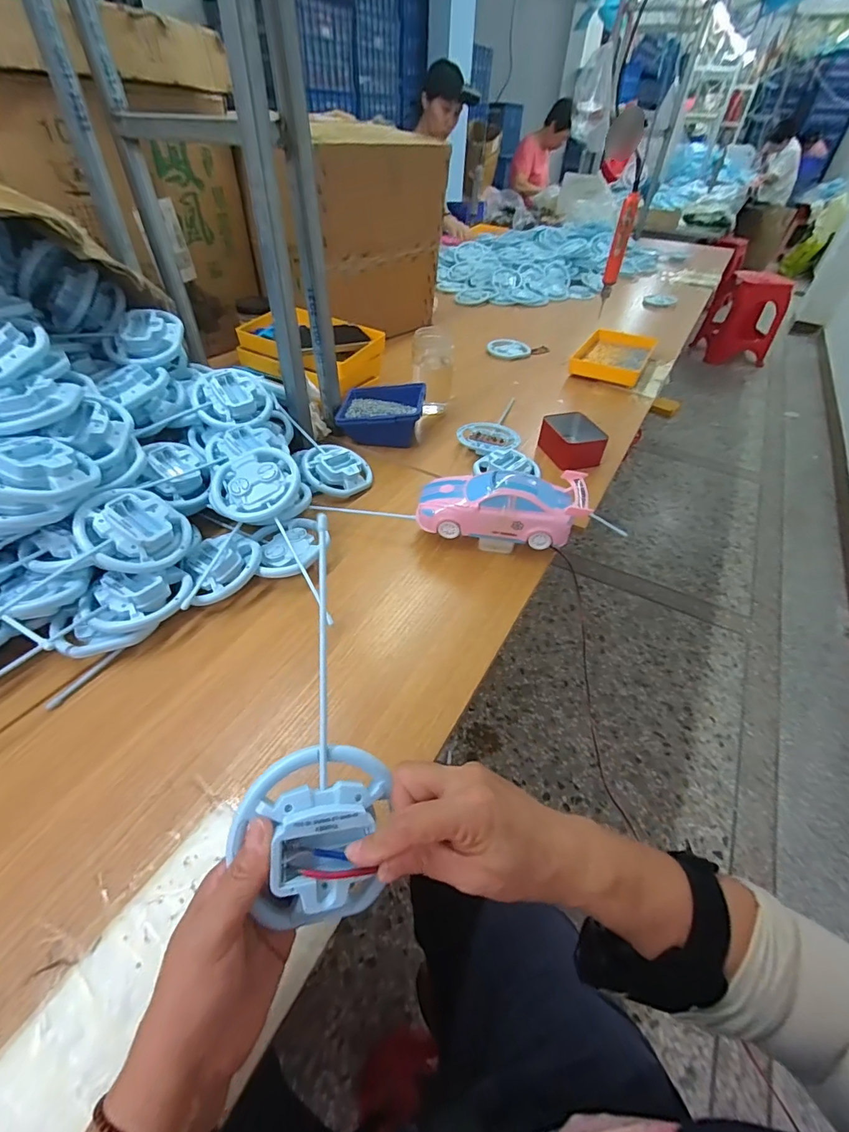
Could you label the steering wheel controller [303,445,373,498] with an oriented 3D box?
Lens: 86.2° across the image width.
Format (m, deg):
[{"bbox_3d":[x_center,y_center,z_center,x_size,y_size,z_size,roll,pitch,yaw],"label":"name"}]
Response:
[{"bbox_3d":[-0.131,-0.149,0.691,0.103,0.033,0.099,8,50,-15],"label":"steering wheel controller"}]

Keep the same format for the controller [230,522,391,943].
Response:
[{"bbox_3d":[-0.070,0.090,0.284,0.085,0.027,0.237,-1,77,-5],"label":"controller"}]

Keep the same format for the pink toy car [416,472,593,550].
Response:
[{"bbox_3d":[0.097,-0.078,0.575,0.209,0.064,0.082,1,46,3],"label":"pink toy car"}]

